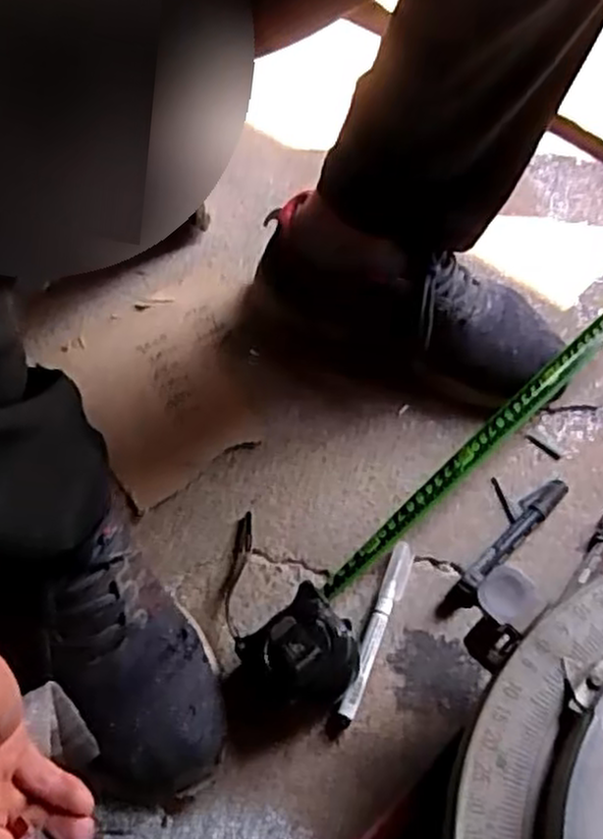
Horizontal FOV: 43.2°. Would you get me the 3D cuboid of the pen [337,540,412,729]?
[{"bbox_3d":[0.052,0.144,0.522,0.016,0.012,0.130,17,57,12],"label":"pen"}]

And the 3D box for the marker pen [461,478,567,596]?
[{"bbox_3d":[0.153,0.084,0.555,0.020,0.017,0.116,38,64,24],"label":"marker pen"}]

